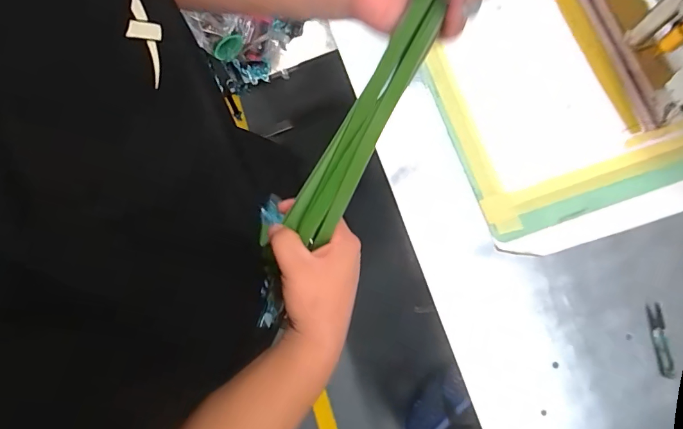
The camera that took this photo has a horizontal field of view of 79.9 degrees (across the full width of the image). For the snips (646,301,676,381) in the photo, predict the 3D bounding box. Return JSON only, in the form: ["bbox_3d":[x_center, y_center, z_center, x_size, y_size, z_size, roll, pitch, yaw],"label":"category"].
[{"bbox_3d":[0.470,0.186,0.601,0.021,0.005,0.103,-4,78,-2],"label":"snips"}]

